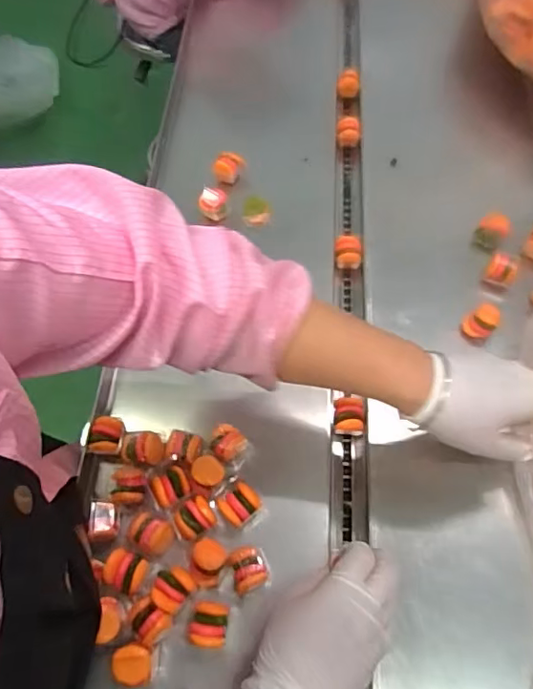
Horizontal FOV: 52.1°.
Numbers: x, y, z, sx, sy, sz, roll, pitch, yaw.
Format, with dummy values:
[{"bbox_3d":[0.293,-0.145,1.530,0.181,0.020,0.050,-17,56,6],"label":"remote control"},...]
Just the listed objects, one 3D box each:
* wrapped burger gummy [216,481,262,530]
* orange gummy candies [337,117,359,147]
[{"bbox_3d":[-0.023,0.146,0.489,0.034,0.037,0.030,-40,66,-19],"label":"wrapped burger gummy"},{"bbox_3d":[0.108,-0.280,0.721,0.029,0.032,0.025,8,61,7],"label":"orange gummy candies"}]

